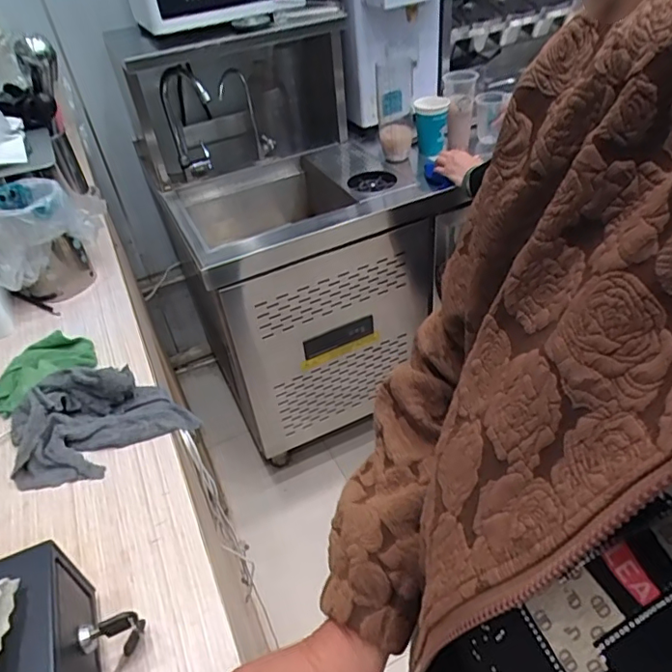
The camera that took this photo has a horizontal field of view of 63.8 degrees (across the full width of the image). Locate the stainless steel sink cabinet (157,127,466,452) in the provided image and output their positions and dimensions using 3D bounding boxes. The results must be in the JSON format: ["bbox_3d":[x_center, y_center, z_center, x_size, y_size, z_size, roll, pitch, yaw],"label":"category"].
[{"bbox_3d":[-0.076,-0.119,1.480,0.560,0.595,0.490,-23,43,-18],"label":"stainless steel sink cabinet"}]

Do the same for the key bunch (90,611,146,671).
[{"bbox_3d":[-0.168,0.233,0.410,0.016,0.051,0.045,25,50,31],"label":"key bunch"}]

